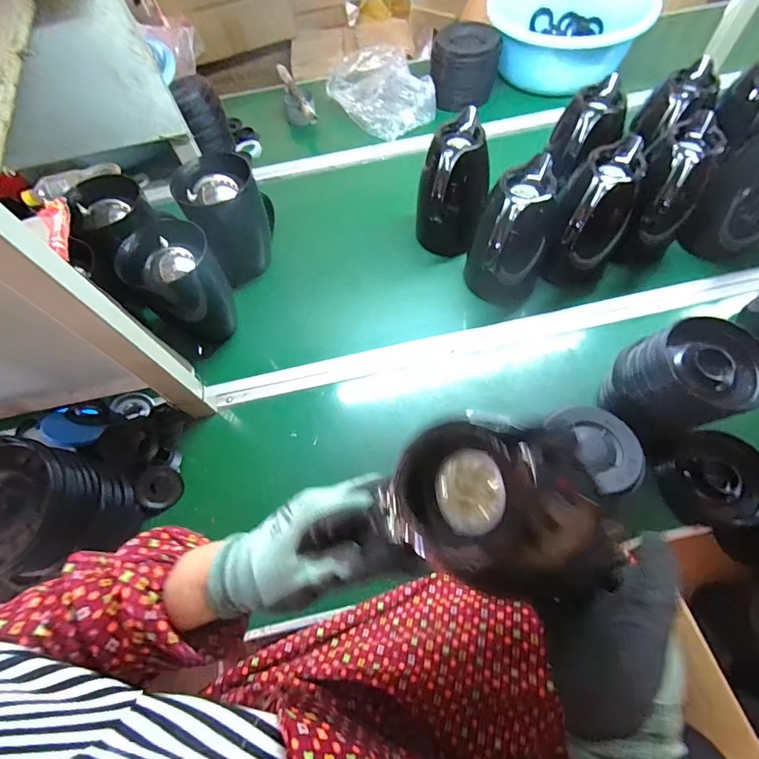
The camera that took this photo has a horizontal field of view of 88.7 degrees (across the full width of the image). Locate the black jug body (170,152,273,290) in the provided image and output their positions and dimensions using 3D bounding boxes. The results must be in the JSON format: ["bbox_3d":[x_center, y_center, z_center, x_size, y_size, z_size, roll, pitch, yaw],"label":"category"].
[{"bbox_3d":[-0.250,-0.274,0.688,0.137,0.181,0.125,-23,64,-8],"label":"black jug body"}]

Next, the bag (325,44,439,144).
[{"bbox_3d":[0.004,-0.711,0.955,0.200,0.068,0.284,-29,65,-11],"label":"bag"}]

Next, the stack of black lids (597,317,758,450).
[{"bbox_3d":[0.394,0.012,0.525,0.131,0.152,0.127,-18,63,-5],"label":"stack of black lids"}]

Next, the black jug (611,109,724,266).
[{"bbox_3d":[0.466,-0.290,0.640,0.111,0.185,0.161,32,69,18],"label":"black jug"}]

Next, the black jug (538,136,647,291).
[{"bbox_3d":[0.339,-0.247,0.632,0.116,0.195,0.156,27,68,16],"label":"black jug"}]

